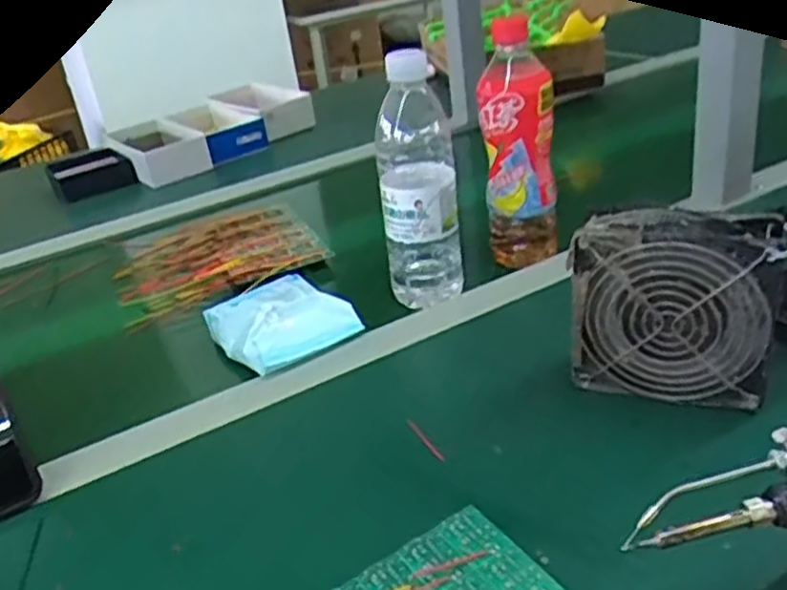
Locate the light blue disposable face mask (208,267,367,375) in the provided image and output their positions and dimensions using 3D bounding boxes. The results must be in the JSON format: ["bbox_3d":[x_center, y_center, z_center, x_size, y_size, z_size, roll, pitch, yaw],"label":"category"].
[{"bbox_3d":[-0.094,0.016,0.625,0.094,0.040,0.098,-23,33,-27],"label":"light blue disposable face mask"}]

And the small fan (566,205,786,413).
[{"bbox_3d":[0.184,0.008,0.487,0.130,0.118,0.044,8,32,24],"label":"small fan"}]

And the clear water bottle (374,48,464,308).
[{"bbox_3d":[0.020,-0.094,0.634,0.063,0.206,0.054,-6,29,2],"label":"clear water bottle"}]

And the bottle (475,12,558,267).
[{"bbox_3d":[0.110,-0.132,0.674,0.063,0.218,0.059,-3,29,9],"label":"bottle"}]

